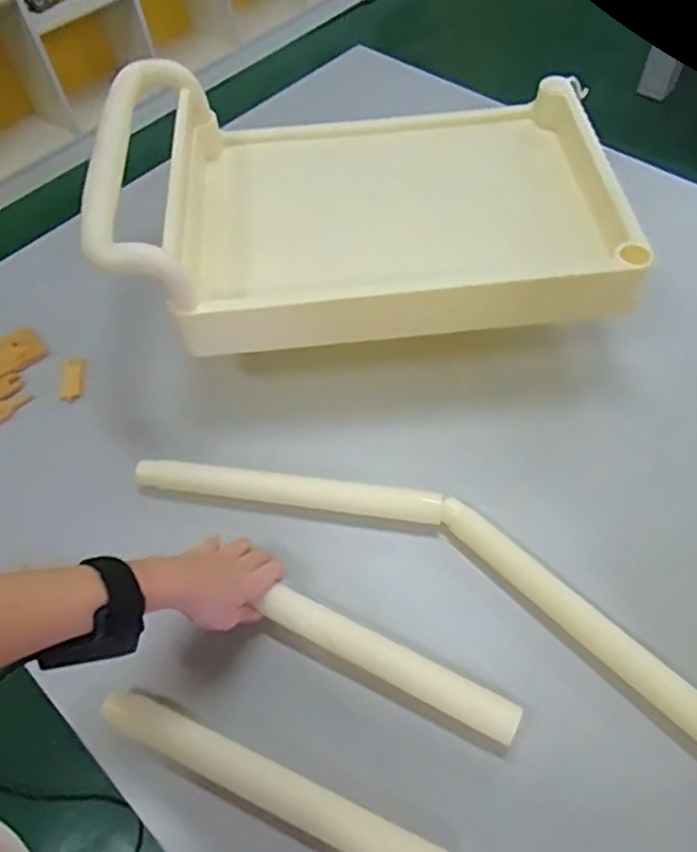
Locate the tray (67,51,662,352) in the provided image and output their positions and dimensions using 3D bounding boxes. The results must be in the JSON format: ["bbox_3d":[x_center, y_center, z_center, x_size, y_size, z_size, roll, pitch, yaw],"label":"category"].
[{"bbox_3d":[0.018,-0.269,0.696,0.529,0.142,0.345,-6,55,0],"label":"tray"}]

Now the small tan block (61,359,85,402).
[{"bbox_3d":[-0.320,-0.054,0.734,0.021,0.011,0.056,-6,55,1],"label":"small tan block"}]

